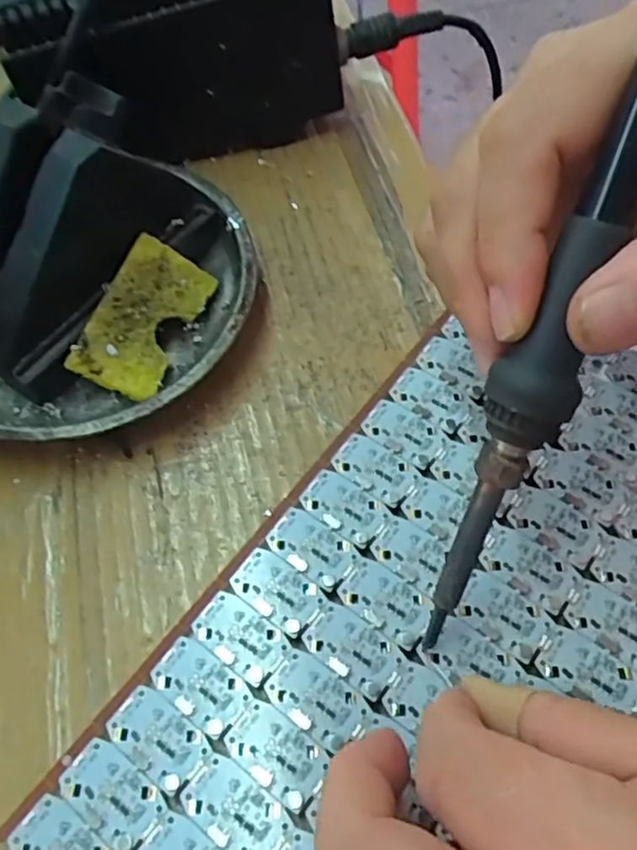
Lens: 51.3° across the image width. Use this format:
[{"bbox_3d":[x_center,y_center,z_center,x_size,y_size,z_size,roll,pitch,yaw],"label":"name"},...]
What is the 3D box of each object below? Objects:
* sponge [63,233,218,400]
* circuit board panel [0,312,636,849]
[{"bbox_3d":[-0.067,-0.041,0.255,0.033,0.006,0.061,31,67,-18],"label":"sponge"},{"bbox_3d":[0.048,0.065,0.201,0.152,0.004,0.246,33,66,20],"label":"circuit board panel"}]

